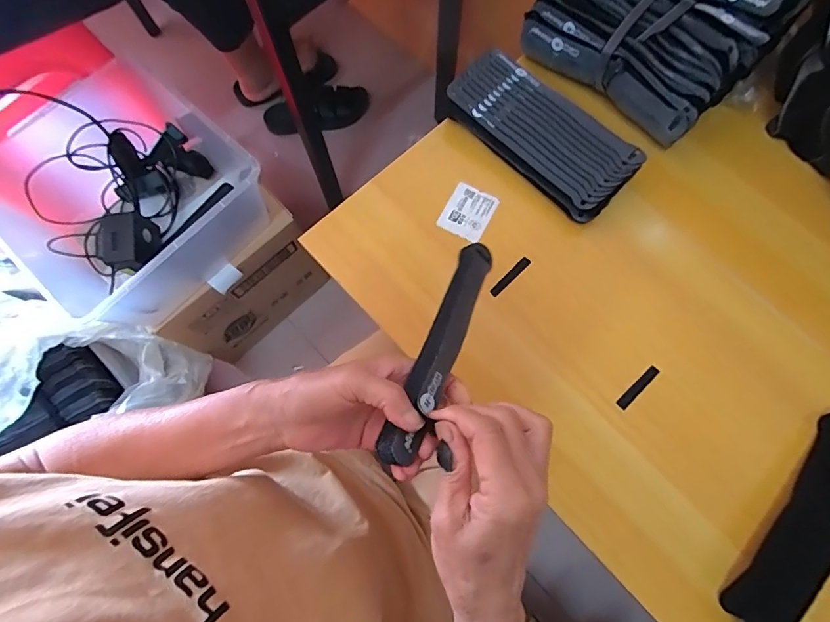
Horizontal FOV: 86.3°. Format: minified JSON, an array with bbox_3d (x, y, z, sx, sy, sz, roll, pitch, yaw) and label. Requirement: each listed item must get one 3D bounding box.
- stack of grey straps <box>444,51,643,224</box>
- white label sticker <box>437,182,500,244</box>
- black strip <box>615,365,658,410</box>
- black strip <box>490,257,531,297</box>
[{"bbox_3d":[0.132,-0.185,0.474,0.201,0.052,0.087,42,80,12],"label":"stack of grey straps"},{"bbox_3d":[0.057,-0.106,0.477,0.049,0.004,0.057,27,77,9],"label":"white label sticker"},{"bbox_3d":[0.214,0.073,0.425,0.054,0.004,0.010,-42,77,-9],"label":"black strip"},{"bbox_3d":[0.099,-0.036,0.457,0.055,0.004,0.010,-44,77,-10],"label":"black strip"}]

